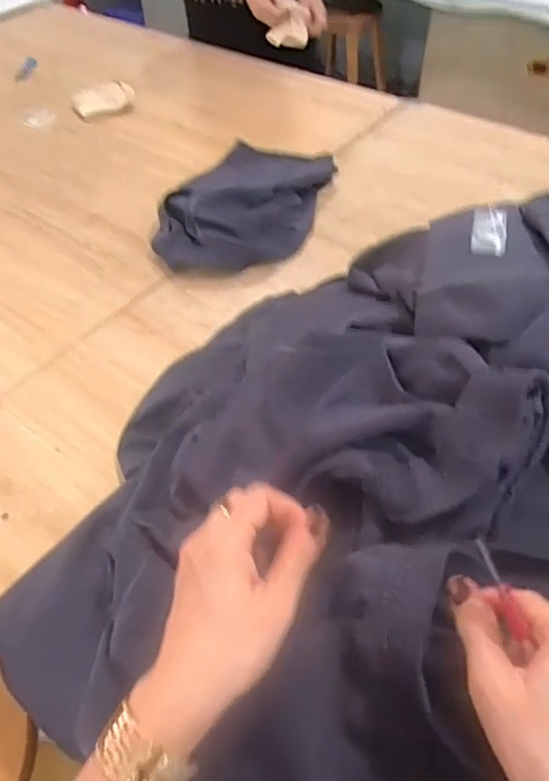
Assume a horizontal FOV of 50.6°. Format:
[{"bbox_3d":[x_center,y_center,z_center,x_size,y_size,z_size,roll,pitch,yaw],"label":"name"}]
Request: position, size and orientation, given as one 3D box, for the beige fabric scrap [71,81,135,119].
[{"bbox_3d":[-0.360,-0.615,1.231,0.129,0.035,0.087,-22,53,-15],"label":"beige fabric scrap"}]

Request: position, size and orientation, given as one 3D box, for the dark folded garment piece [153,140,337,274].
[{"bbox_3d":[-0.033,-0.317,0.937,0.203,0.084,0.358,20,53,18],"label":"dark folded garment piece"}]

